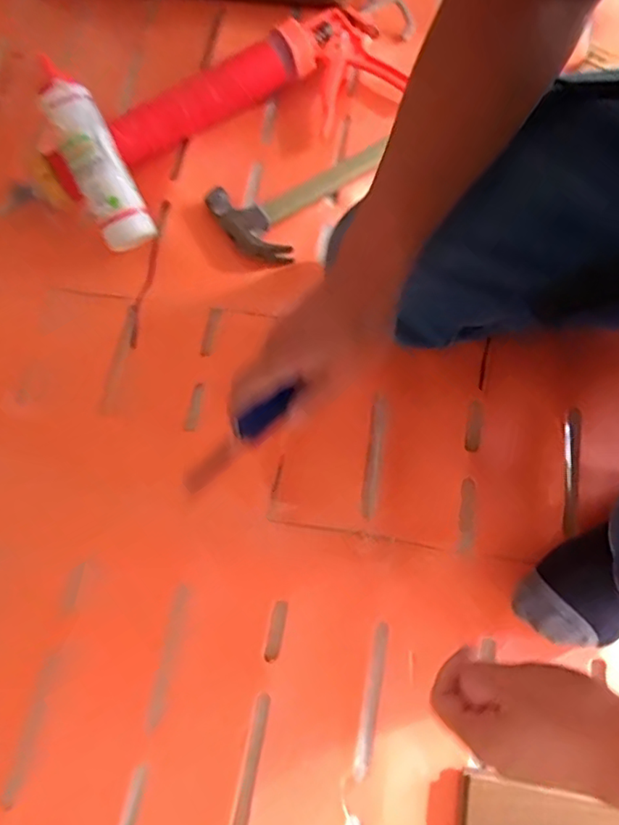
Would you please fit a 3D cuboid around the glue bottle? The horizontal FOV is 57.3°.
[{"bbox_3d":[-0.236,-0.277,0.622,0.057,0.047,0.189,-25,101,-6],"label":"glue bottle"}]

